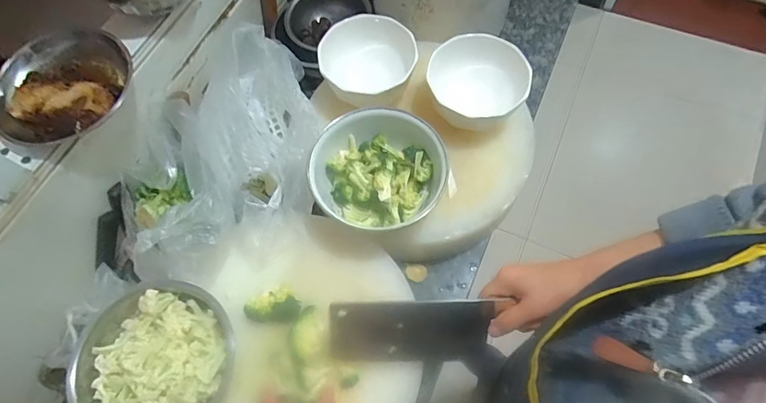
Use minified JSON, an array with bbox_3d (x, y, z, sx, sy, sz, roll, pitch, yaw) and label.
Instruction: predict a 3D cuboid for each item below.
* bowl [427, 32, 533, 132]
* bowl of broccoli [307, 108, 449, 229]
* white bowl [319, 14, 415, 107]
[{"bbox_3d":[0.146,-0.167,0.690,0.142,0.101,0.144,-1,66,2],"label":"bowl"},{"bbox_3d":[-0.003,-0.045,0.630,0.182,0.077,0.152,5,67,4],"label":"bowl of broccoli"},{"bbox_3d":[-0.028,-0.215,0.700,0.149,0.061,0.146,-1,66,2],"label":"white bowl"}]

